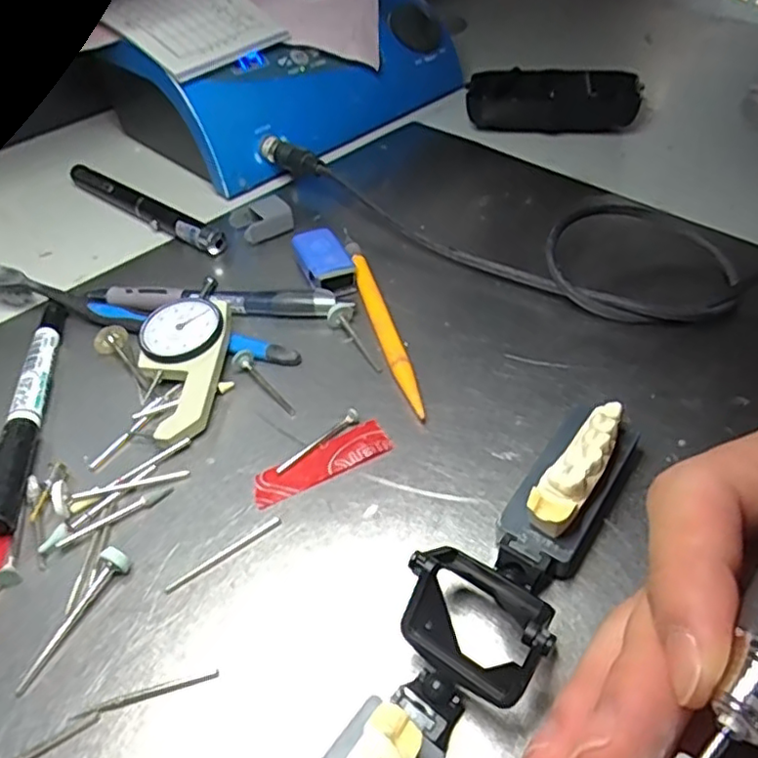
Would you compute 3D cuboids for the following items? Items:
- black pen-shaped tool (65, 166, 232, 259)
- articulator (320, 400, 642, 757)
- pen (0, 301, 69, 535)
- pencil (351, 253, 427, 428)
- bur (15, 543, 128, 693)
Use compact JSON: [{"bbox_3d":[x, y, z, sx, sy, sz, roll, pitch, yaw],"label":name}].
[{"bbox_3d":[-0.144,-0.103,0.388,0.144,0.013,0.015,29,54,30],"label":"black pen-shaped tool"},{"bbox_3d":[0.026,0.072,0.183,0.036,0.028,0.182,26,53,28],"label":"articulator"},{"bbox_3d":[-0.149,0.011,0.274,0.016,0.013,0.132,-11,45,-5],"label":"pen"},{"bbox_3d":[0.004,-0.022,0.294,0.010,0.010,0.109,-13,45,-7],"label":"pencil"},{"bbox_3d":[-0.099,0.075,0.206,0.009,0.009,0.047,21,51,24],"label":"bur"}]

